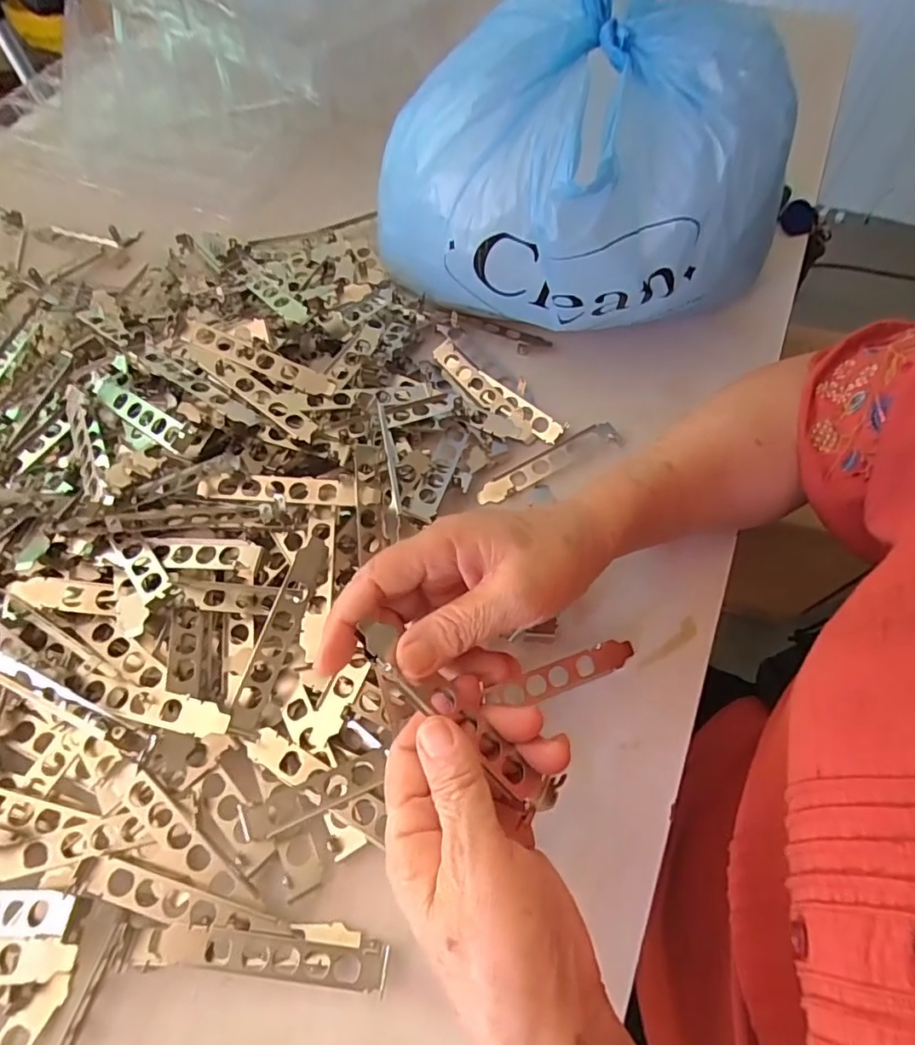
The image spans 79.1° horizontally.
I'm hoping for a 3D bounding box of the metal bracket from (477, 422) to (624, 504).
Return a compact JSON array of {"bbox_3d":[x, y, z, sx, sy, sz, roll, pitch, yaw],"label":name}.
[{"bbox_3d":[0.071,-0.046,0.427,0.123,0.006,0.023,-26,81,-8],"label":"metal bracket"}]

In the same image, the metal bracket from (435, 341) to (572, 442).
[{"bbox_3d":[0.032,-0.108,0.453,0.132,0.008,0.026,41,70,20],"label":"metal bracket"}]

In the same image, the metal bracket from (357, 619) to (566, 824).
[{"bbox_3d":[0.000,0.093,0.264,0.120,0.016,0.023,42,70,0],"label":"metal bracket"}]

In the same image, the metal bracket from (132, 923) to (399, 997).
[{"bbox_3d":[-0.103,0.221,0.284,0.133,0.018,0.021,4,63,4],"label":"metal bracket"}]

